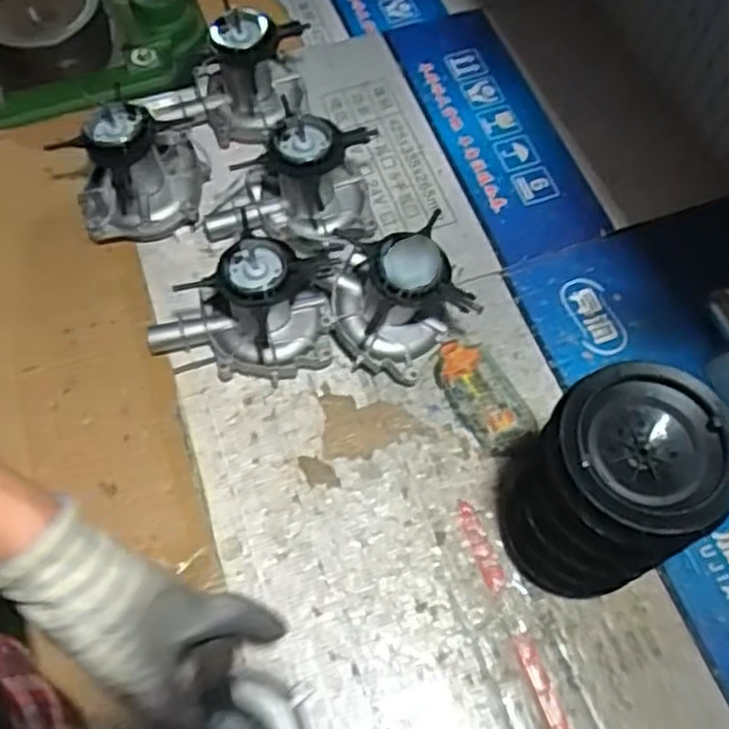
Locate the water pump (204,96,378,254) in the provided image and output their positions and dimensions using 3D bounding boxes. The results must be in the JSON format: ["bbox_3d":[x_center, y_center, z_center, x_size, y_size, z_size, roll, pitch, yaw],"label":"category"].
[{"bbox_3d":[-0.071,-0.163,0.681,0.156,0.102,0.092,6,64,1],"label":"water pump"}]

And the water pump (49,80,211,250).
[{"bbox_3d":[-0.211,-0.186,0.692,0.130,0.103,0.113,-21,66,-12],"label":"water pump"}]

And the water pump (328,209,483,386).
[{"bbox_3d":[0.023,-0.057,0.625,0.108,0.108,0.118,-16,65,-9],"label":"water pump"}]

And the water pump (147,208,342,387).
[{"bbox_3d":[-0.100,-0.042,0.624,0.166,0.097,0.100,-20,66,-11],"label":"water pump"}]

